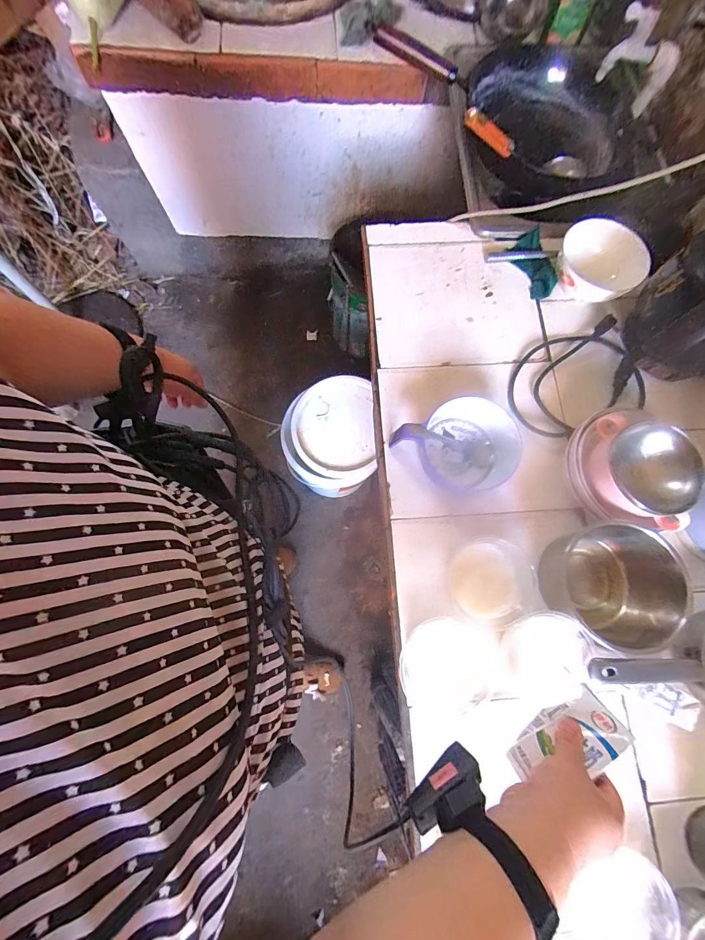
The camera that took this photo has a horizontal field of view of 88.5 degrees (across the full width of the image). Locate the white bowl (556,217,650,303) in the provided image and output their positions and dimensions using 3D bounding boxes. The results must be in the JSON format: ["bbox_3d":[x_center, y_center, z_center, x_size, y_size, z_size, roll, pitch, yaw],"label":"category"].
[{"bbox_3d":[0.417,-0.347,0.624,0.144,0.081,0.125,34,79,7],"label":"white bowl"}]

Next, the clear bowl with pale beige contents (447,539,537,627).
[{"bbox_3d":[0.191,0.151,0.505,0.110,0.047,0.106,0,77,0],"label":"clear bowl with pale beige contents"}]

